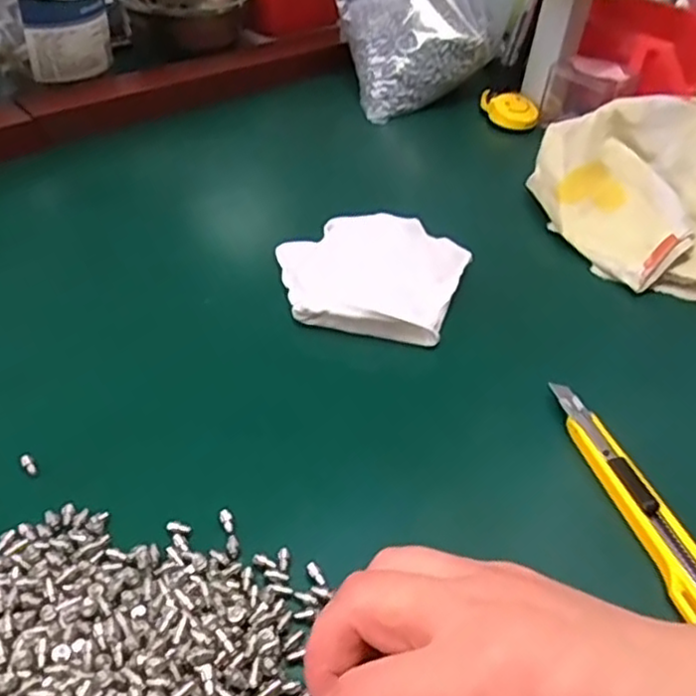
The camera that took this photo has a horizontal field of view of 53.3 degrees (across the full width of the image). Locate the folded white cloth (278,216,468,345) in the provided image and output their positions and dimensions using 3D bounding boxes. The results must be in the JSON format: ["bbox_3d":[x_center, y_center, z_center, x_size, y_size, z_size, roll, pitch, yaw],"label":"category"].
[{"bbox_3d":[0.012,-0.046,0.420,0.110,0.021,0.095,12,42,5],"label":"folded white cloth"}]

